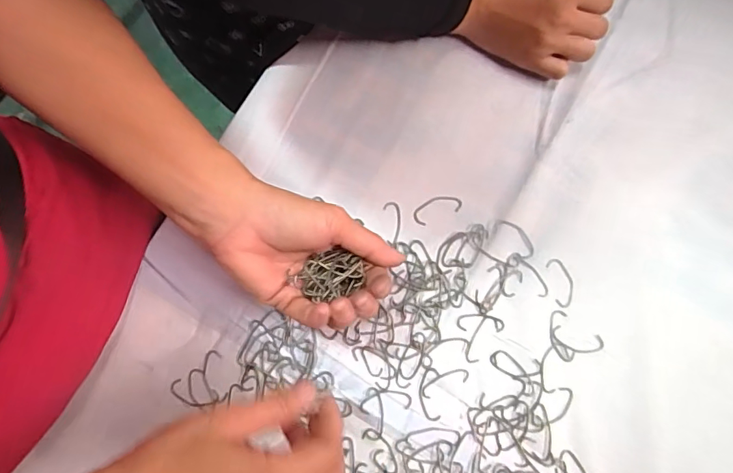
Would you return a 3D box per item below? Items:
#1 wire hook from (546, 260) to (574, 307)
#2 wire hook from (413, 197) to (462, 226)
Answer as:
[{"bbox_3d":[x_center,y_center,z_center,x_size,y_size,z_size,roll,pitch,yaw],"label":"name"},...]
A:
[{"bbox_3d":[0.153,0.036,0.368,0.018,0.004,0.037,-11,80,-1],"label":"wire hook"},{"bbox_3d":[0.057,-0.023,0.379,0.040,0.004,0.017,-23,80,-3],"label":"wire hook"}]

